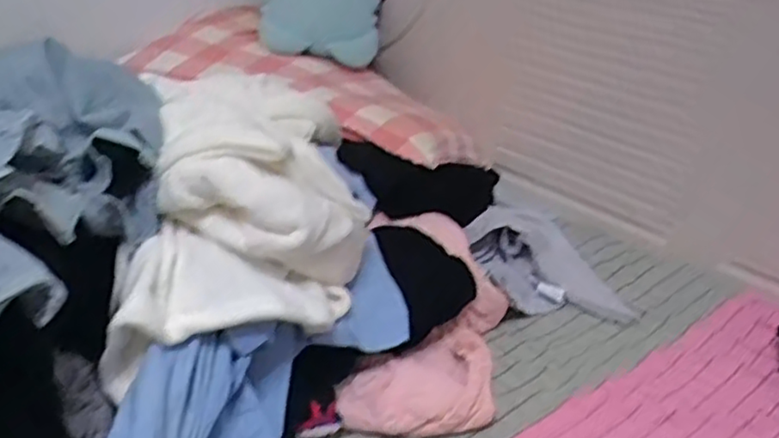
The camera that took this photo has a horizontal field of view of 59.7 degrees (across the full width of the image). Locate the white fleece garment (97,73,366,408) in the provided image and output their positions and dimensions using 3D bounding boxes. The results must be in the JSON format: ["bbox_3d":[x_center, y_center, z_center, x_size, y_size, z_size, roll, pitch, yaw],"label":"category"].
[{"bbox_3d":[-0.177,-0.066,0.868,0.281,0.171,0.572,-2,28,-13],"label":"white fleece garment"}]

